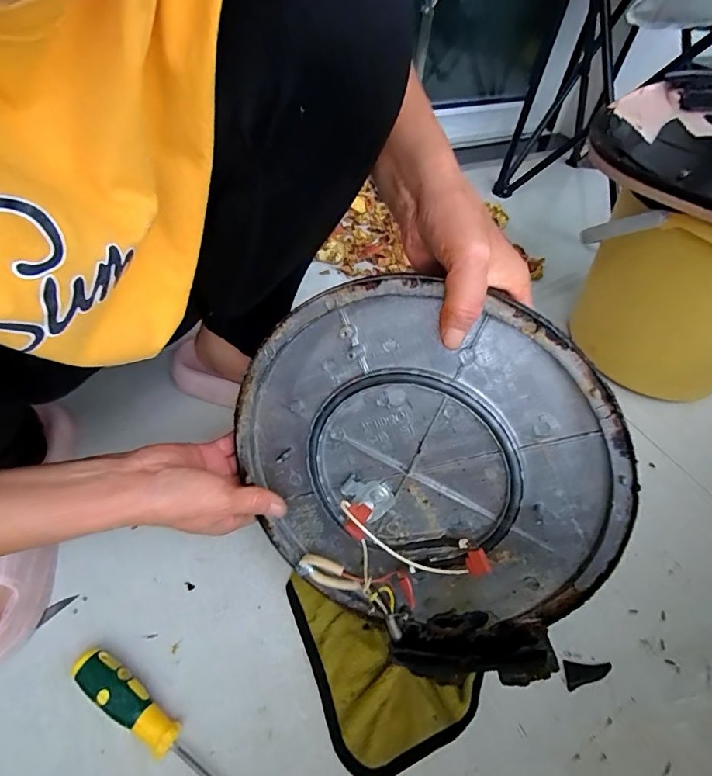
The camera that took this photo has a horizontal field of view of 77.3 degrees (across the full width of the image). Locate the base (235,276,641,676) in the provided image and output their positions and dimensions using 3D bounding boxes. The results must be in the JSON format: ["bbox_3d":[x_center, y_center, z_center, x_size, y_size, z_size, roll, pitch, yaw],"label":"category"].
[{"bbox_3d":[0.034,0.067,0.318,0.268,0.269,0.033,19,23,15],"label":"base"}]

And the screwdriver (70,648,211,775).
[{"bbox_3d":[-0.149,0.258,0.336,0.161,0.029,0.028,28,52,17],"label":"screwdriver"}]

